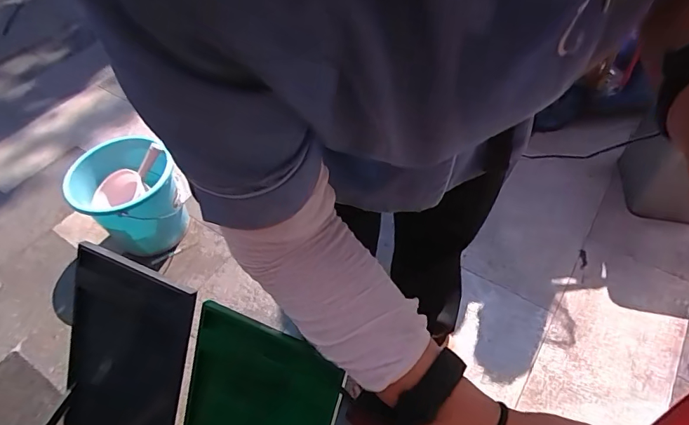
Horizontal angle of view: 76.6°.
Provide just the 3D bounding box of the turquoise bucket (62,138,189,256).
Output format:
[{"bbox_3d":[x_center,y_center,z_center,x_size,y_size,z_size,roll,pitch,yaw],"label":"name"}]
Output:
[{"bbox_3d":[-0.642,-0.050,1.335,0.290,0.264,0.275,-2,51,2],"label":"turquoise bucket"}]

